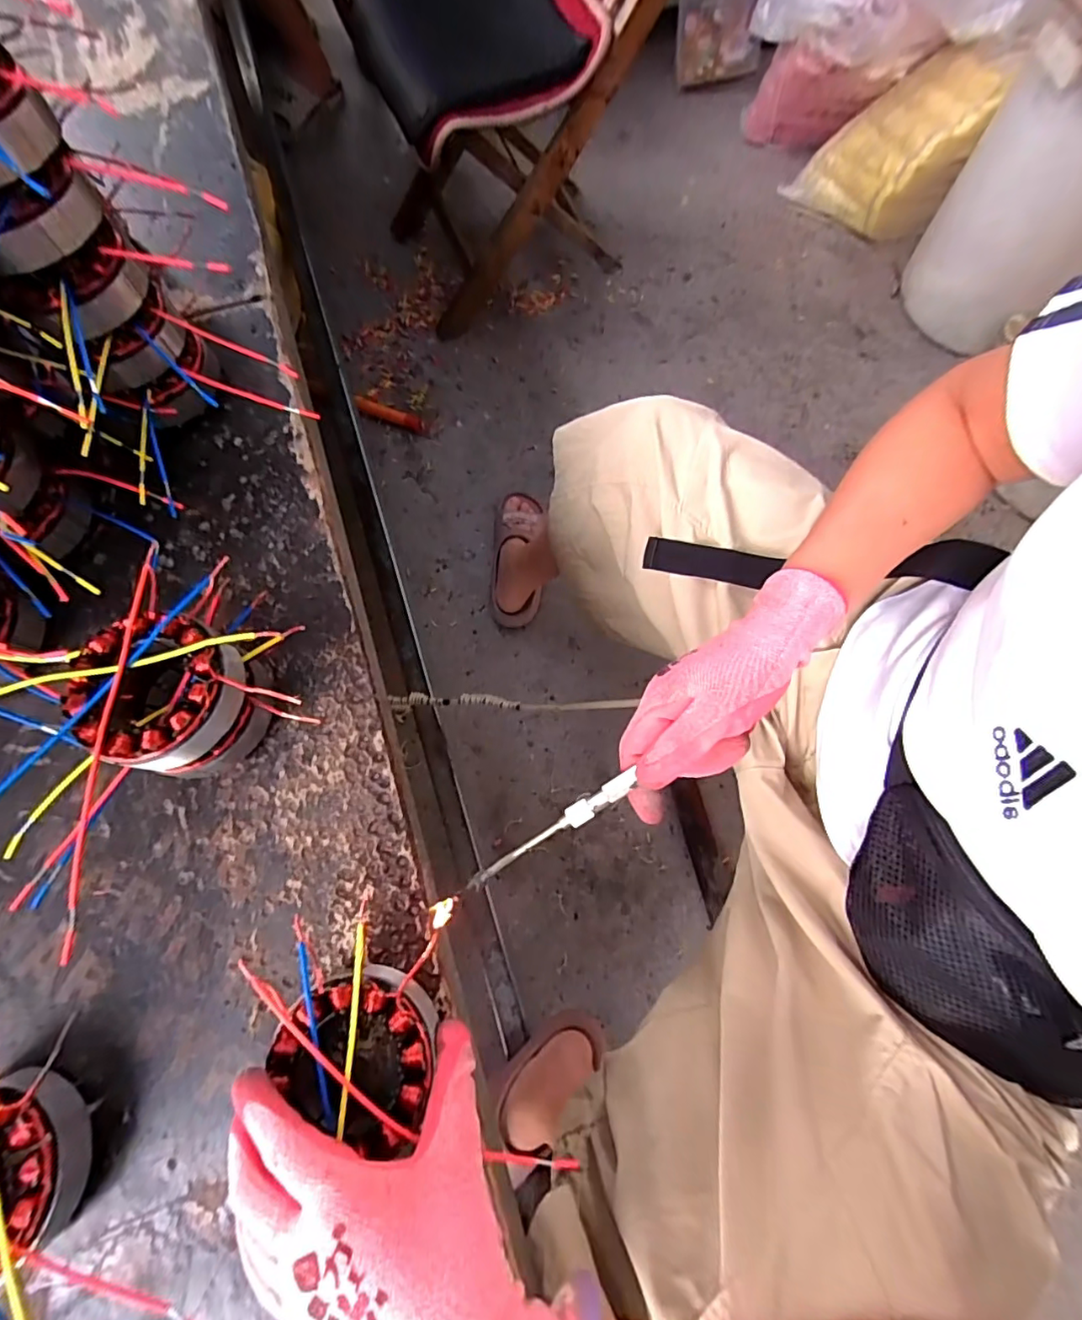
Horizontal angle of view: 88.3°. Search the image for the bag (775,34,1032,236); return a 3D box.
[{"bbox_3d":[0.691,-1.030,1.085,0.278,0.319,0.146,19,73,6],"label":"bag"}]

